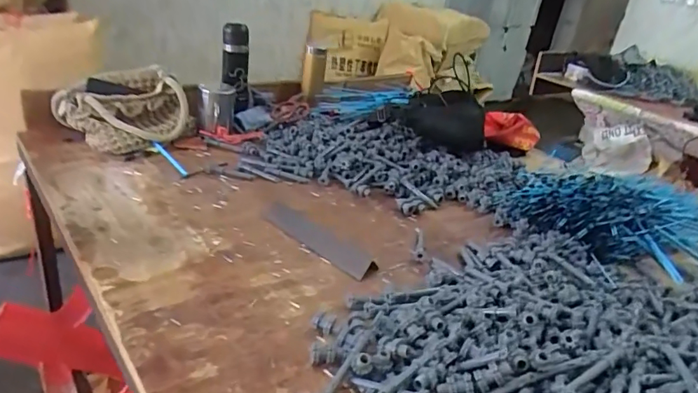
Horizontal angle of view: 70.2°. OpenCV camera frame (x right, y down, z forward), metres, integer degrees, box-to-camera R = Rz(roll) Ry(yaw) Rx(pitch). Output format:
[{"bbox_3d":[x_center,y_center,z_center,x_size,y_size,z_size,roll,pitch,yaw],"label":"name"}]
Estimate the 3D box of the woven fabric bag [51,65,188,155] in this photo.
[{"bbox_3d":[-0.491,-0.187,1.080,0.269,0.131,0.203,-5,30,-27],"label":"woven fabric bag"}]

